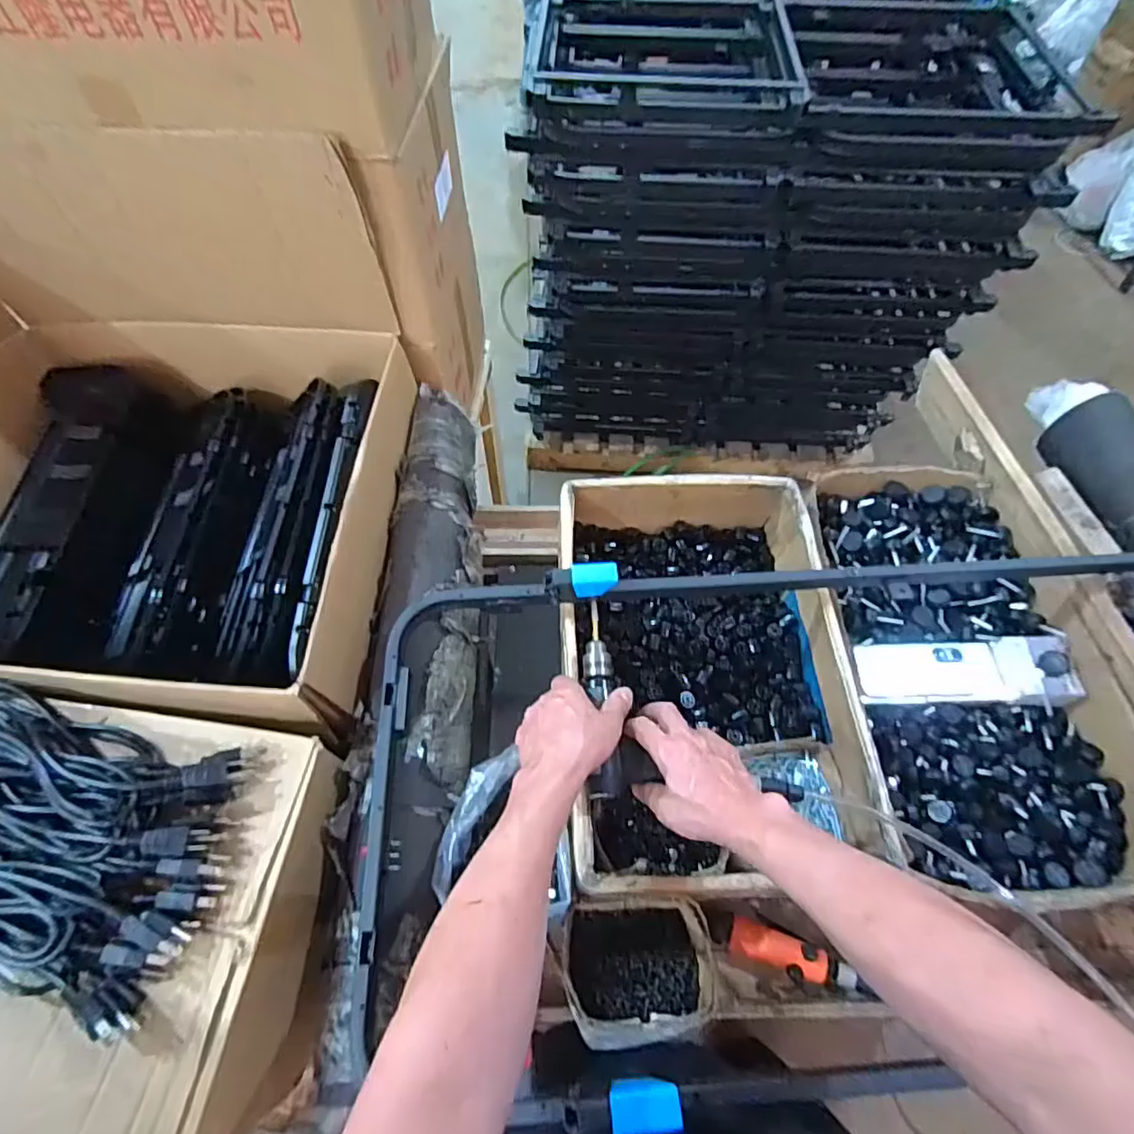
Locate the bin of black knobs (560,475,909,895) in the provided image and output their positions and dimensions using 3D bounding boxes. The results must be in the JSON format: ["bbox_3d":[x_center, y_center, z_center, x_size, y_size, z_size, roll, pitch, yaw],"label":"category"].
[{"bbox_3d":[0.177,0.116,0.789,0.355,0.138,0.498,-2,61,-1],"label":"bin of black knobs"}]

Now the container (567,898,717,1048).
[{"bbox_3d":[0.086,0.469,0.687,0.176,0.070,0.149,-8,61,-4],"label":"container"}]

